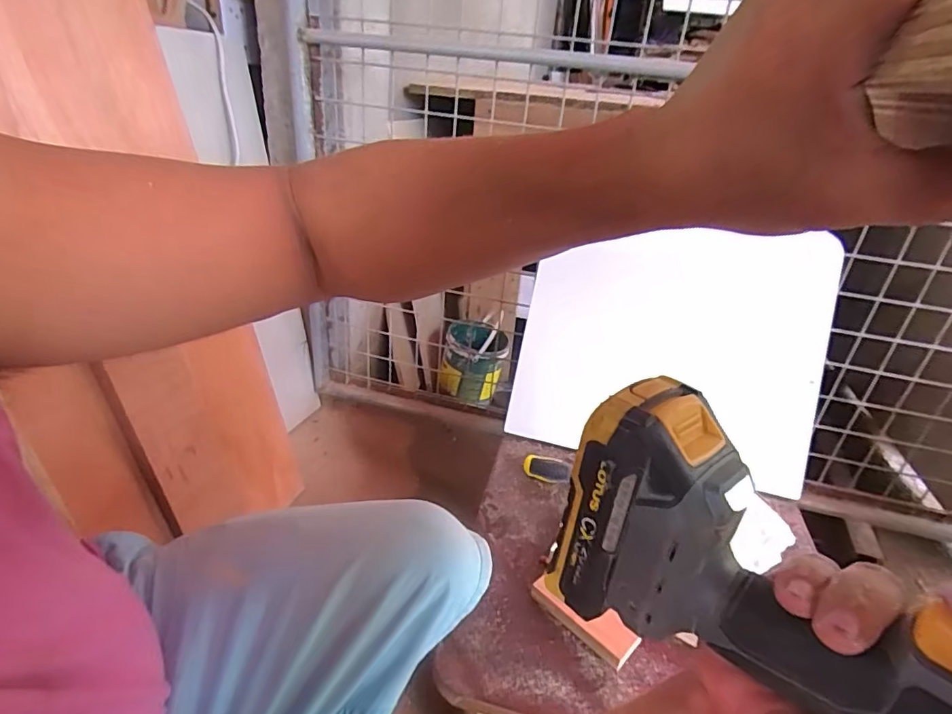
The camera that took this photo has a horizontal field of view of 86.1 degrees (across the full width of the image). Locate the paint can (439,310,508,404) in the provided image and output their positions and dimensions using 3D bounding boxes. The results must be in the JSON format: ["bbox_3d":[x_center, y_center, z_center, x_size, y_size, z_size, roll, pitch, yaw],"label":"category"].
[{"bbox_3d":[-0.002,0.003,1.393,0.161,0.185,0.165,8,29,5],"label":"paint can"}]

